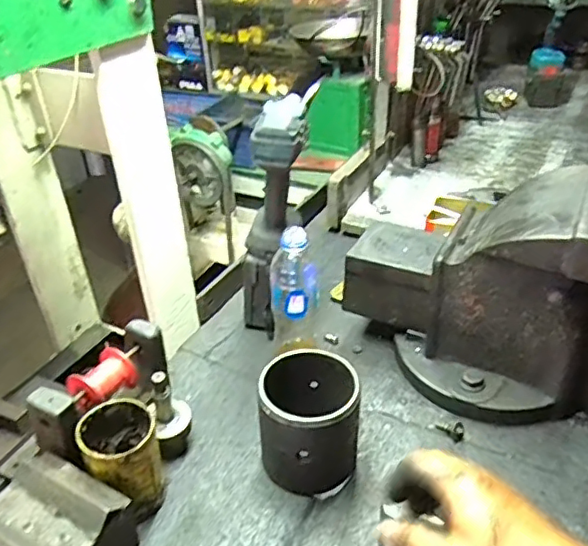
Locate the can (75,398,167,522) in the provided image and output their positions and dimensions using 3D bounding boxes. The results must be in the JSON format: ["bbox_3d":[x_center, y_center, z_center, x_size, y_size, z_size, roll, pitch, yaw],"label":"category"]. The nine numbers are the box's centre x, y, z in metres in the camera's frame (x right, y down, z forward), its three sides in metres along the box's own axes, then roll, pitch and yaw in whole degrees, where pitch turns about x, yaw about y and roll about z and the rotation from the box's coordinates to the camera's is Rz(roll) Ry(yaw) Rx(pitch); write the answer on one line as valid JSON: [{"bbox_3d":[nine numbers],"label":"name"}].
[{"bbox_3d":[-0.178,0.200,0.613,0.069,0.118,0.090,-17,36,-21],"label":"can"}]

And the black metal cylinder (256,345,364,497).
[{"bbox_3d":[0.019,0.159,0.653,0.101,0.117,0.124,1,34,5],"label":"black metal cylinder"}]

